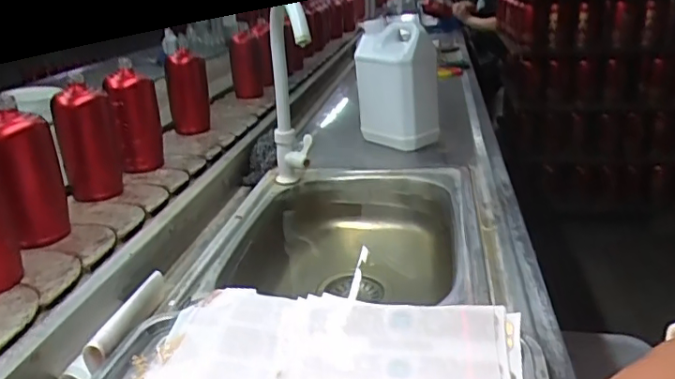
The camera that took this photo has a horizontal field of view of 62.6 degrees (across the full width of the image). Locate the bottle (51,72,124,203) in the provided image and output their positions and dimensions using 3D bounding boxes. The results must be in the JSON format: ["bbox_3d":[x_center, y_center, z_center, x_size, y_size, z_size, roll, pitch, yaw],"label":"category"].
[{"bbox_3d":[-0.385,-0.074,0.859,0.084,0.168,0.067,-11,24,-21],"label":"bottle"}]

